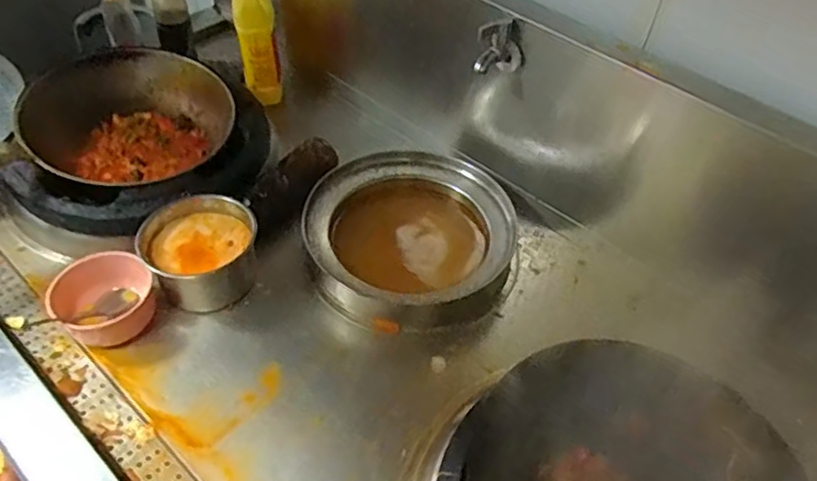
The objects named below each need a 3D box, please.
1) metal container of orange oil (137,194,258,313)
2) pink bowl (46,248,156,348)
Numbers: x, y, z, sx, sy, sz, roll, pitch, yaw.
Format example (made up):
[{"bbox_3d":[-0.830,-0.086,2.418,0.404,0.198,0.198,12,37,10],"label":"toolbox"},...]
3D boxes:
[{"bbox_3d":[-0.288,0.018,0.892,0.140,0.102,0.130,4,45,-4],"label":"metal container of orange oil"},{"bbox_3d":[-0.402,0.075,0.844,0.117,0.063,0.123,4,45,-4],"label":"pink bowl"}]

